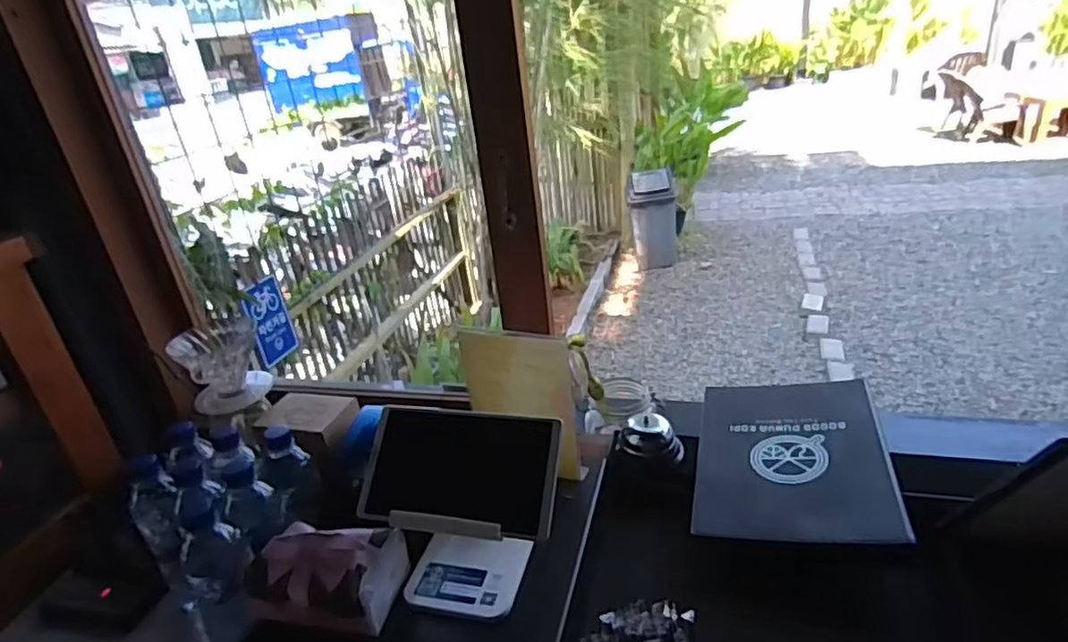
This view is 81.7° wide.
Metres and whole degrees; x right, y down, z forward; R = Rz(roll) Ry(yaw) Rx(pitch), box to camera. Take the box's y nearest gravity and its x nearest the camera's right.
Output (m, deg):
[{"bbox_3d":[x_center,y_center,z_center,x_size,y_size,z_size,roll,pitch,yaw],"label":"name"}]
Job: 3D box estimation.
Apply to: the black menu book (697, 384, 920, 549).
[{"bbox_3d":[0.343,0.175,0.830,0.231,0.009,0.317,-5,25,21],"label":"black menu book"}]

